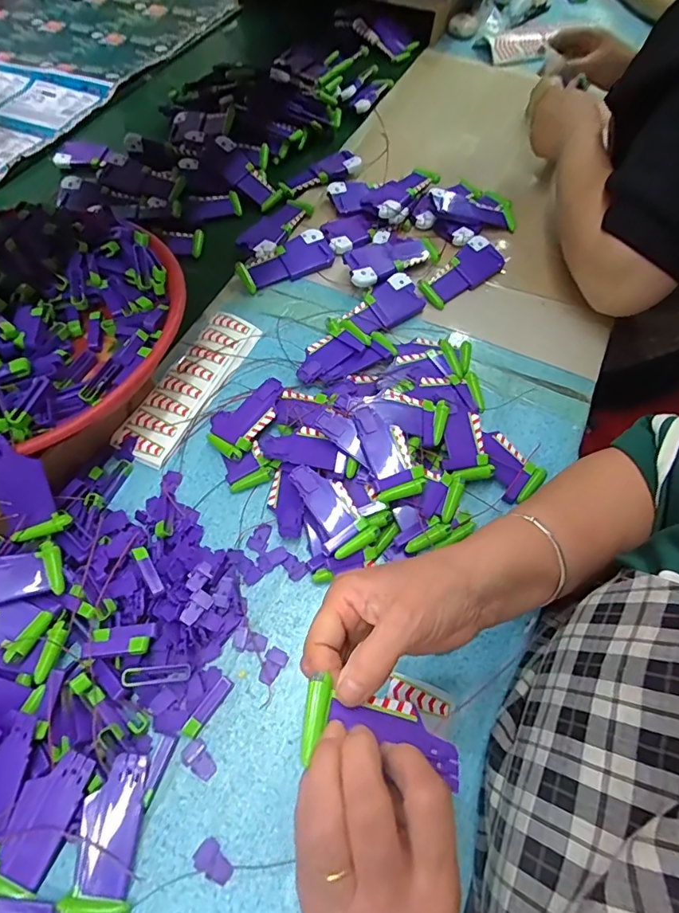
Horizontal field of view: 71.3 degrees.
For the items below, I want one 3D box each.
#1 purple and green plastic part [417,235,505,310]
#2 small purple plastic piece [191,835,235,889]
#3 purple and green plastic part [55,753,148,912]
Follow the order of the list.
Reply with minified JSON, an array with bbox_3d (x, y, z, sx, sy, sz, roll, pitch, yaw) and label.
[{"bbox_3d":[0.151,-0.223,0.578,0.051,0.020,0.121,40,67,18],"label":"purple and green plastic part"},{"bbox_3d":[-0.084,0.269,0.313,0.017,0.004,0.027,-40,70,-21],"label":"small purple plastic piece"},{"bbox_3d":[-0.152,0.248,0.311,0.038,0.021,0.088,1,61,-1],"label":"purple and green plastic part"}]

